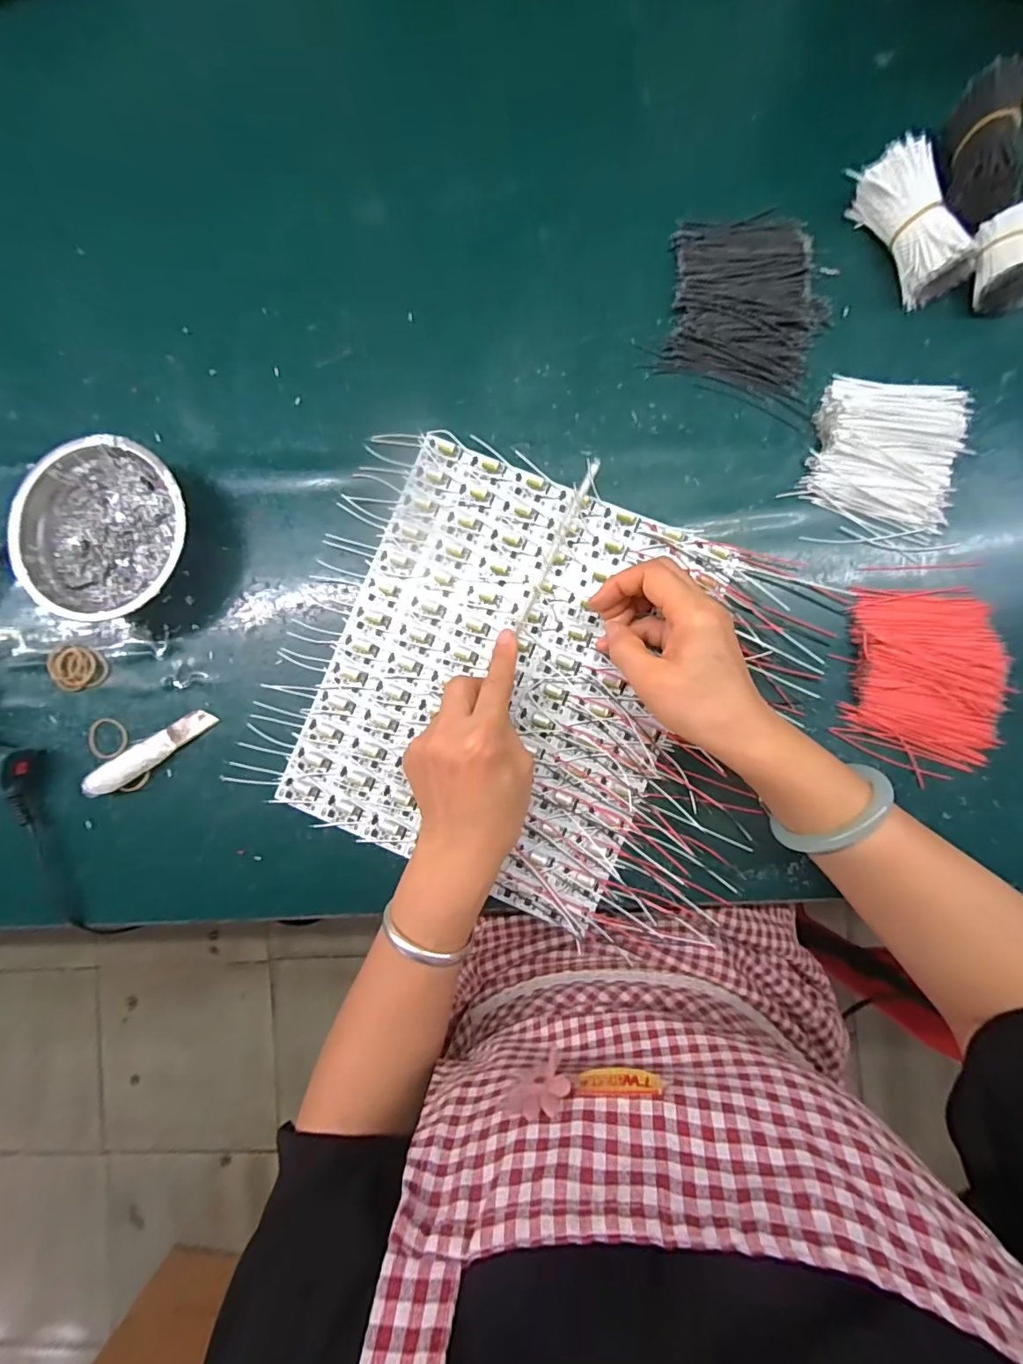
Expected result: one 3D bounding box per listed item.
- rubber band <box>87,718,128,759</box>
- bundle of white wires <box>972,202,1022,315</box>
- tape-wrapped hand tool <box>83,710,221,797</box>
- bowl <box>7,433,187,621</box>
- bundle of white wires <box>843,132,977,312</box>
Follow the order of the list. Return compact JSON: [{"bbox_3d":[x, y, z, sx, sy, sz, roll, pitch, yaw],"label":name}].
[{"bbox_3d":[-0.310,0.043,0.390,0.030,0.006,0.031,0,90,2],"label":"rubber band"},{"bbox_3d":[0.325,-0.278,0.333,0.037,0.032,0.051,-6,90,2],"label":"bundle of white wires"},{"bbox_3d":[-0.271,0.052,0.379,0.101,0.017,0.025,-31,90,2],"label":"tape-wrapped hand tool"},{"bbox_3d":[-0.287,-0.106,0.369,0.121,0.043,0.125,0,90,2],"label":"bowl"},{"bbox_3d":[0.270,-0.307,0.340,0.035,0.033,0.093,-29,90,2],"label":"bundle of white wires"}]

